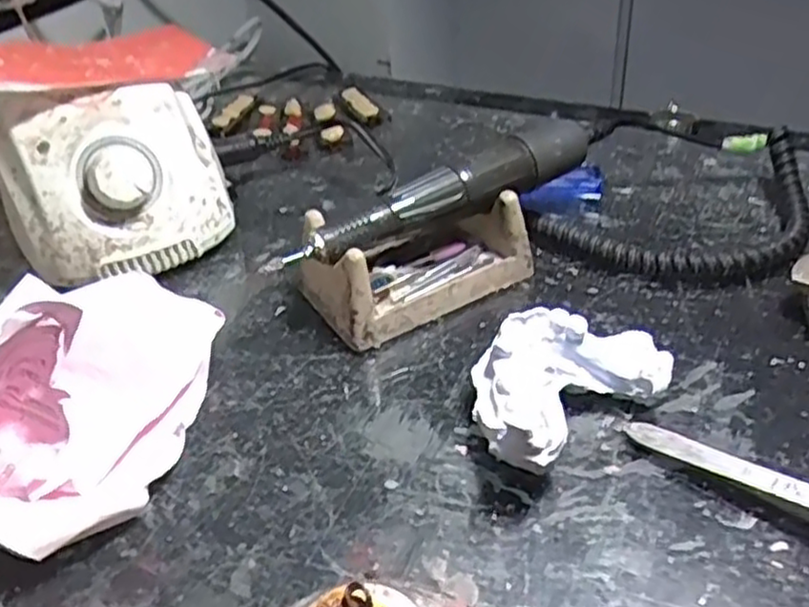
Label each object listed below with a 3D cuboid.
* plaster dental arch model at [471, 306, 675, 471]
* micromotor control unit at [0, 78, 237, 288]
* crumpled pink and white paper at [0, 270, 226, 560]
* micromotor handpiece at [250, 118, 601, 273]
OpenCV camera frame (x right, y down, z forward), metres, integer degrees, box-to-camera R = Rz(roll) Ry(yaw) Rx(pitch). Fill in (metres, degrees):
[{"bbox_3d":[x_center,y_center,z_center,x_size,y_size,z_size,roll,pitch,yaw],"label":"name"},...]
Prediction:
[{"bbox_3d":[0.056,0.031,0.278,0.078,0.034,0.051,-25,42,-25],"label":"plaster dental arch model"},{"bbox_3d":[-0.150,-0.062,0.384,0.103,0.084,0.082,-18,40,-18],"label":"micromotor control unit"},{"bbox_3d":[-0.128,0.024,0.274,0.091,0.078,0.123,0,38,6],"label":"crumpled pink and white paper"},{"bbox_3d":[0.020,-0.050,0.336,0.170,0.024,0.020,-23,40,-22],"label":"micromotor handpiece"}]

